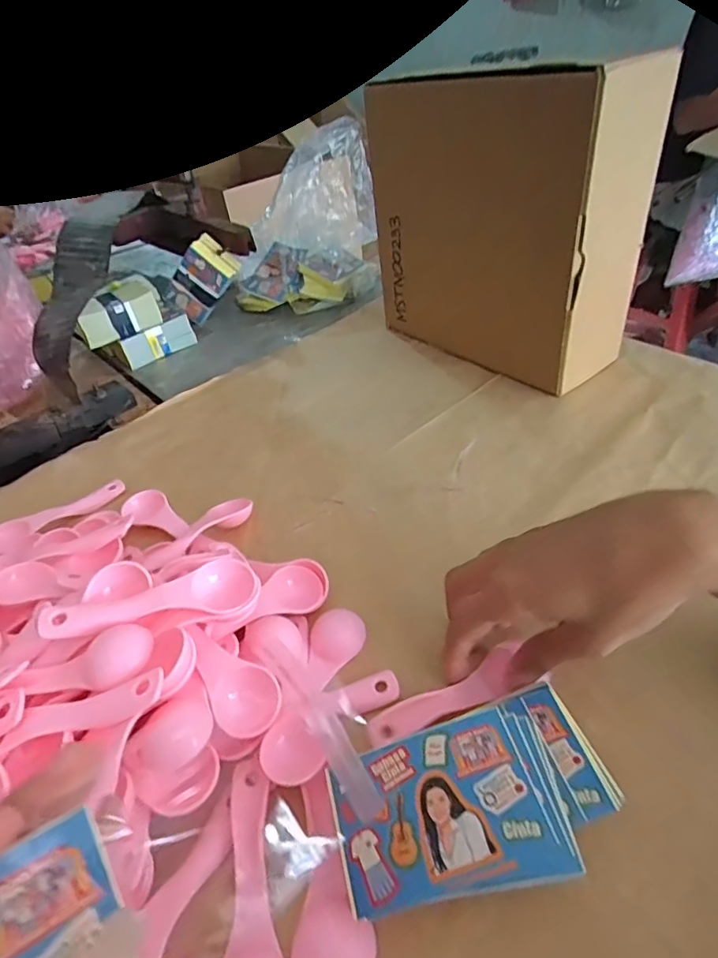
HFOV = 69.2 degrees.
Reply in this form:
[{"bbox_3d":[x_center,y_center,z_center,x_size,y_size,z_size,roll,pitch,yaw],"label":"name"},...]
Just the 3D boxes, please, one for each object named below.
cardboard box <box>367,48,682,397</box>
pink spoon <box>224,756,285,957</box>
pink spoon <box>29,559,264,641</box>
[{"bbox_3d":[0.139,-0.249,0.516,0.099,0.249,0.268,-32,47,-25],"label":"cardboard box"},{"bbox_3d":[-0.052,0.190,0.238,0.033,0.015,0.106,-12,41,-4],"label":"pink spoon"},{"bbox_3d":[-0.116,0.067,0.294,0.110,0.019,0.031,-14,42,-7],"label":"pink spoon"}]

